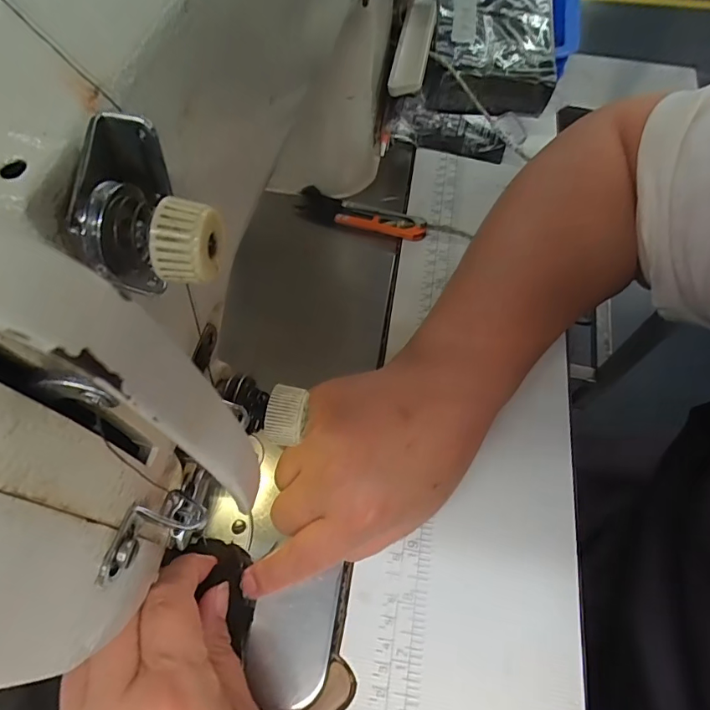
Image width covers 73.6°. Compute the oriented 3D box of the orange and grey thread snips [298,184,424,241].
[{"bbox_3d":[0.005,-0.105,0.361,0.099,0.012,0.022,18,63,10],"label":"orange and grey thread snips"}]

